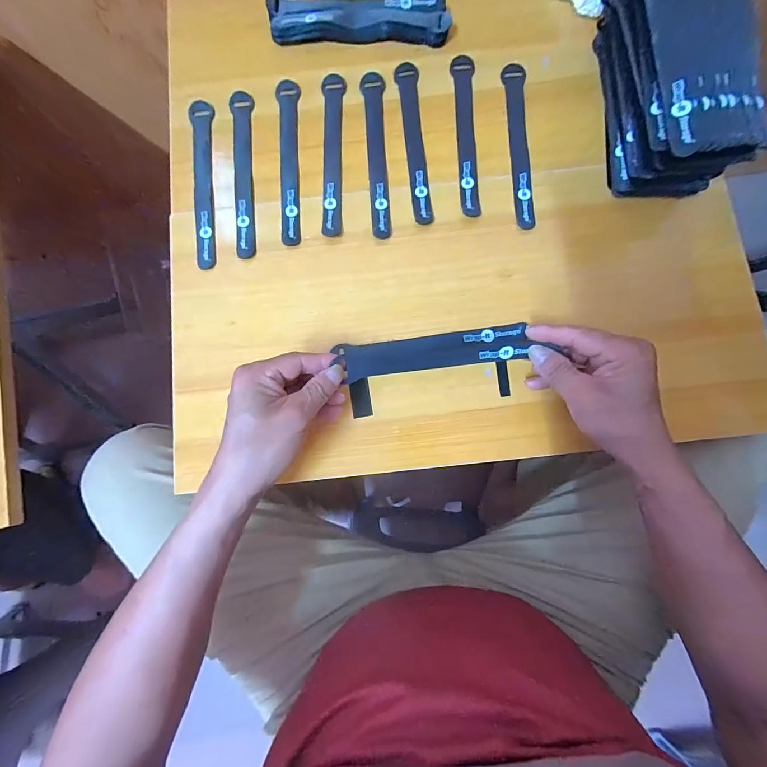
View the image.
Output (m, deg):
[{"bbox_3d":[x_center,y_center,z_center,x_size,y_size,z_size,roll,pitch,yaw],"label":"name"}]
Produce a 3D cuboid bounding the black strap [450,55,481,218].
[{"bbox_3d":[0.091,-0.274,0.390,0.022,0.004,0.195,-2,81,2],"label":"black strap"}]

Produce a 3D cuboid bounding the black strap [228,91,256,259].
[{"bbox_3d":[-0.153,-0.231,0.391,0.024,0.006,0.195,-6,81,1],"label":"black strap"}]

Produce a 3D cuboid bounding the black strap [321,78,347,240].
[{"bbox_3d":[-0.055,-0.252,0.391,0.025,0.004,0.191,-2,81,2],"label":"black strap"}]

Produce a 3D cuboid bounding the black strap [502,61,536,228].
[{"bbox_3d":[0.148,-0.259,0.387,0.024,0.006,0.192,-3,82,5],"label":"black strap"}]

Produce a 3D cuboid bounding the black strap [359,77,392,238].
[{"bbox_3d":[-0.006,-0.251,0.388,0.025,0.006,0.193,-5,81,1],"label":"black strap"}]

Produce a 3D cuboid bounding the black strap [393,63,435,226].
[{"bbox_3d":[0.034,-0.264,0.390,0.024,0.004,0.188,-5,82,1],"label":"black strap"}]

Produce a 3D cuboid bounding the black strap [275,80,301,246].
[{"bbox_3d":[-0.102,-0.245,0.391,0.025,0.005,0.195,-5,81,1],"label":"black strap"}]

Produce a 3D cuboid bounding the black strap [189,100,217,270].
[{"bbox_3d":[-0.197,-0.222,0.391,0.024,0.004,0.198,-7,81,1],"label":"black strap"}]

